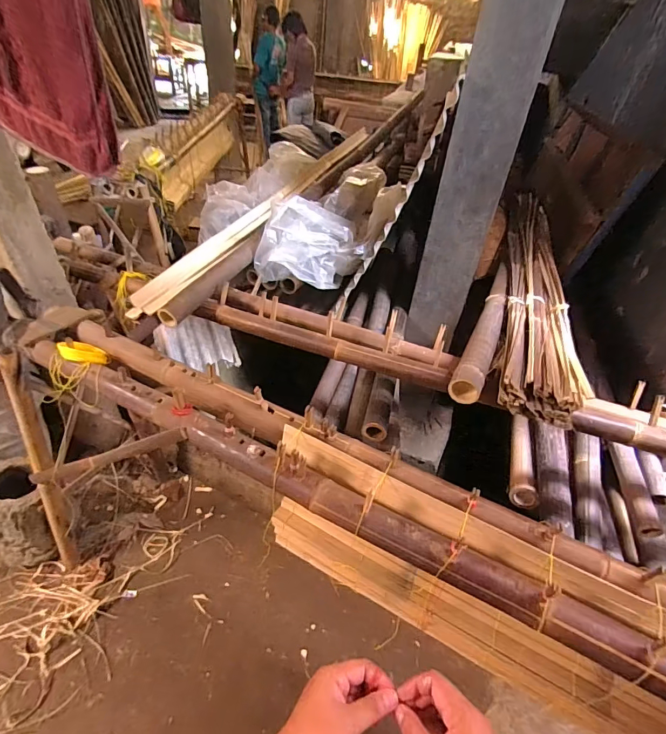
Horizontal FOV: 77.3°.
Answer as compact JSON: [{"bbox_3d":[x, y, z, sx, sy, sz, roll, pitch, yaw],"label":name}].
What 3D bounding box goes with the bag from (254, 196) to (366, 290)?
[{"bbox_3d":[-0.094,-0.454,1.542,0.389,0.309,0.169,-8,42,-16],"label":"bag"}]

